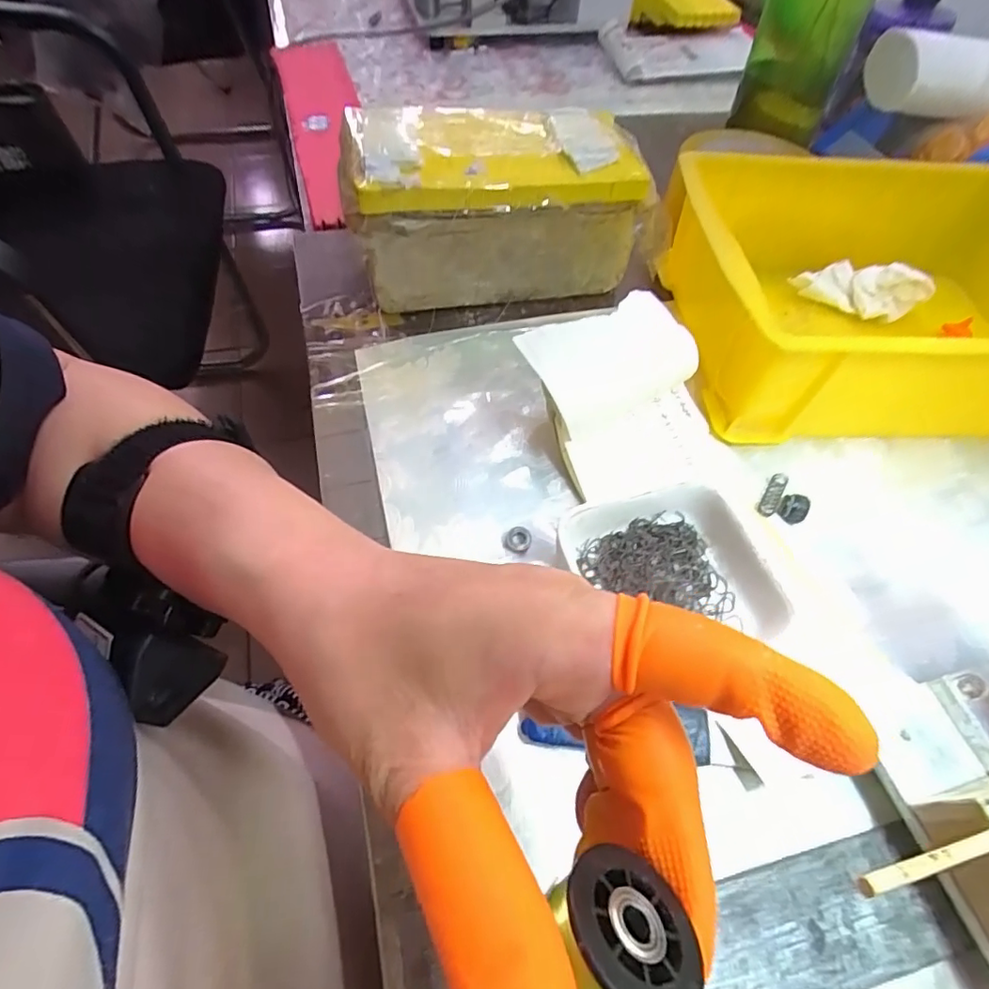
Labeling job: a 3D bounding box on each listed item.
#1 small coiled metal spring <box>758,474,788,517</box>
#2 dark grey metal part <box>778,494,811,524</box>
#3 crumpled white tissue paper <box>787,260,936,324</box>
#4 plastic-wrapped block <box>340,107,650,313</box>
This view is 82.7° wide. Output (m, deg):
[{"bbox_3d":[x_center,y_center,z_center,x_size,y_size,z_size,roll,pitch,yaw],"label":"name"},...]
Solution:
[{"bbox_3d":[0.141,0.001,0.285,0.007,0.006,0.027,30,59,16],"label":"small coiled metal spring"},{"bbox_3d":[0.148,0.007,0.277,0.012,0.011,0.011,2,55,-3],"label":"dark grey metal part"},{"bbox_3d":[0.236,-0.134,0.366,0.079,0.032,0.023,15,20,9],"label":"crumpled white tissue paper"},{"bbox_3d":[0.001,-0.166,0.339,0.168,0.098,0.076,-6,56,-7],"label":"plastic-wrapped block"}]

